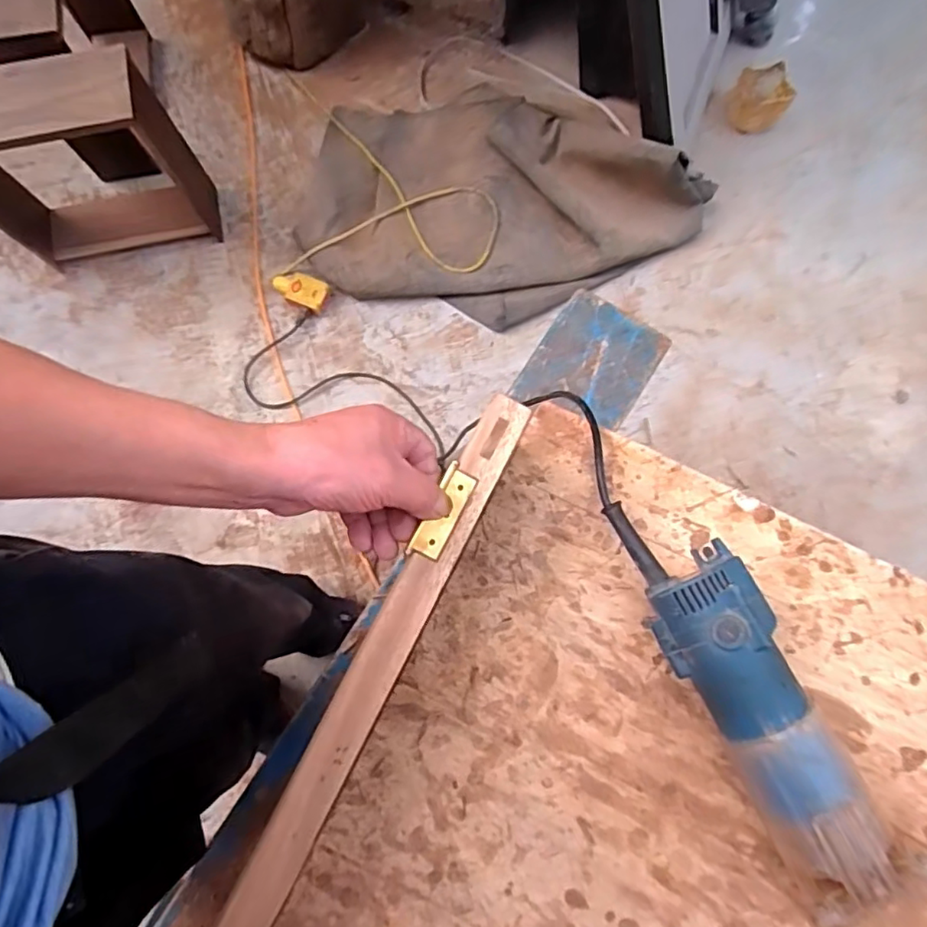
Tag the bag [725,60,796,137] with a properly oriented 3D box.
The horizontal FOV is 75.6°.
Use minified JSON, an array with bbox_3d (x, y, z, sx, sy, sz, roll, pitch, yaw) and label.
[{"bbox_3d":[0.687,-0.844,1.392,0.130,0.101,0.107,26,80,7],"label":"bag"}]

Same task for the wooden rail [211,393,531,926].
[{"bbox_3d":[-0.130,0.271,0.353,0.031,0.018,0.709,27,80,7],"label":"wooden rail"}]

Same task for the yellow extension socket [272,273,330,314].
[{"bbox_3d":[-0.360,-0.381,1.322,0.124,0.039,0.063,22,79,6],"label":"yellow extension socket"}]

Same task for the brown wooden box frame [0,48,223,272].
[{"bbox_3d":[-0.751,-0.562,1.178,0.421,0.390,0.155,-13,78,-1],"label":"brown wooden box frame"}]

